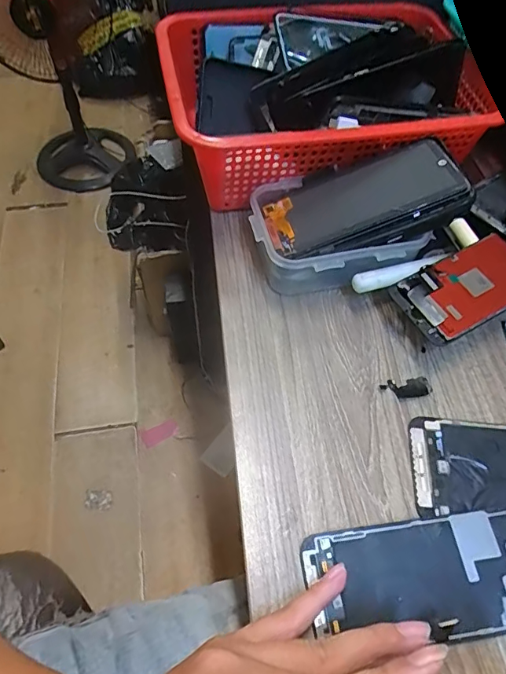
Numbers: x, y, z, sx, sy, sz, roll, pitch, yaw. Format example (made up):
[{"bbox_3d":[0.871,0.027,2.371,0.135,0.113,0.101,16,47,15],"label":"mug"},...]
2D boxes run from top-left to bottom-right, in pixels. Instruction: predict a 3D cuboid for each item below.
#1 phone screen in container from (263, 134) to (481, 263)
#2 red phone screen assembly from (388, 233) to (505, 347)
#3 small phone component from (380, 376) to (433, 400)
[{"bbox_3d":[0.089,-0.107,0.381,0.153,0.023,0.075,-18,58,8],"label":"phone screen in container"},{"bbox_3d":[0.173,-0.040,0.375,0.119,0.010,0.063,-24,62,-18],"label":"red phone screen assembly"},{"bbox_3d":[0.117,0.039,0.357,0.037,0.004,0.016,-5,57,-7],"label":"small phone component"}]

